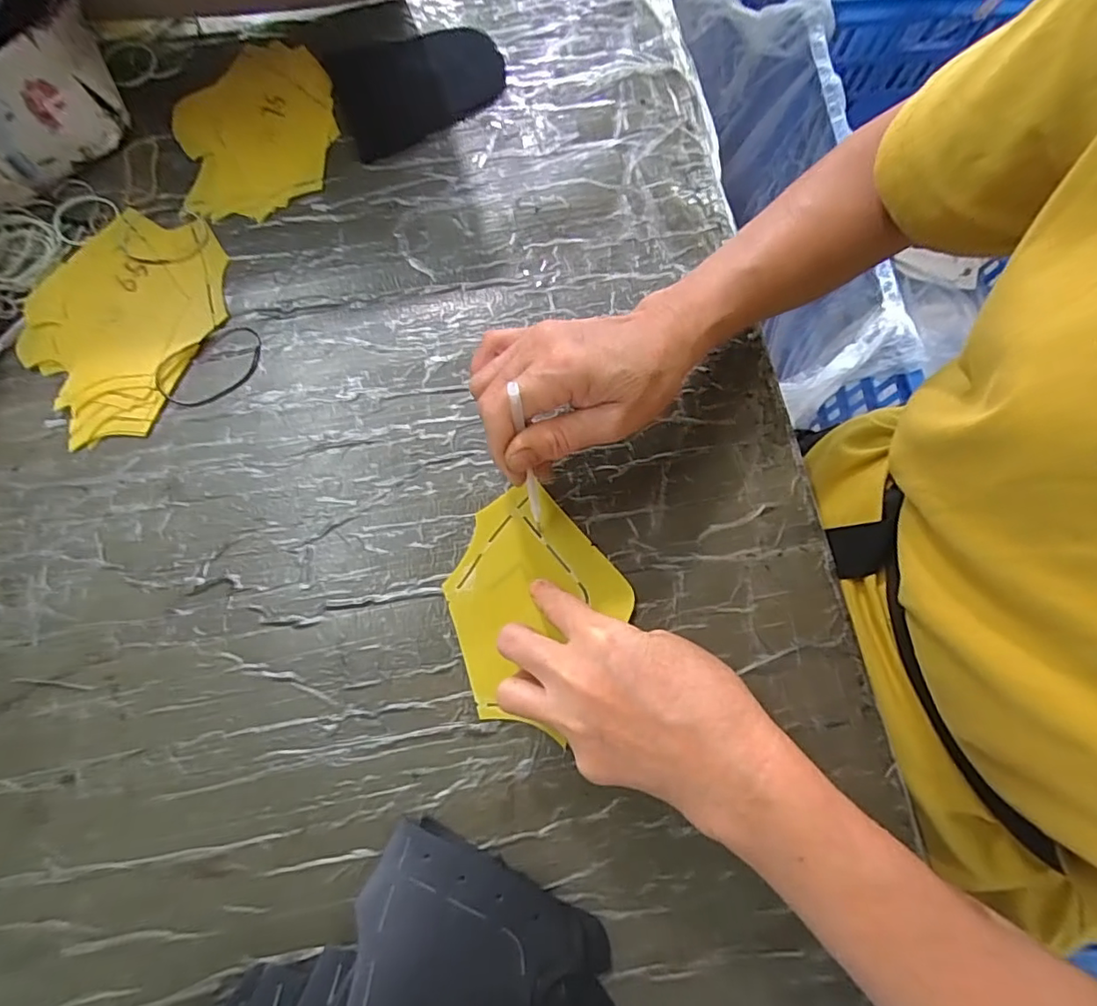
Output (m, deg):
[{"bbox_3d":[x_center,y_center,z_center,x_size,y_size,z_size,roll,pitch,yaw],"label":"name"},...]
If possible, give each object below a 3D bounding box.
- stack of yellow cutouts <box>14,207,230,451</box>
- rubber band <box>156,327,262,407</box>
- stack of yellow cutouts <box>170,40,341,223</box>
[{"bbox_3d":[-0.289,-0.126,0.379,0.120,0.011,0.160,27,77,4],"label":"stack of yellow cutouts"},{"bbox_3d":[-0.221,-0.089,0.370,0.070,0.004,0.042,-31,87,-11],"label":"rubber band"},{"bbox_3d":[-0.215,-0.280,0.415,0.113,0.008,0.144,-17,76,-5],"label":"stack of yellow cutouts"}]

